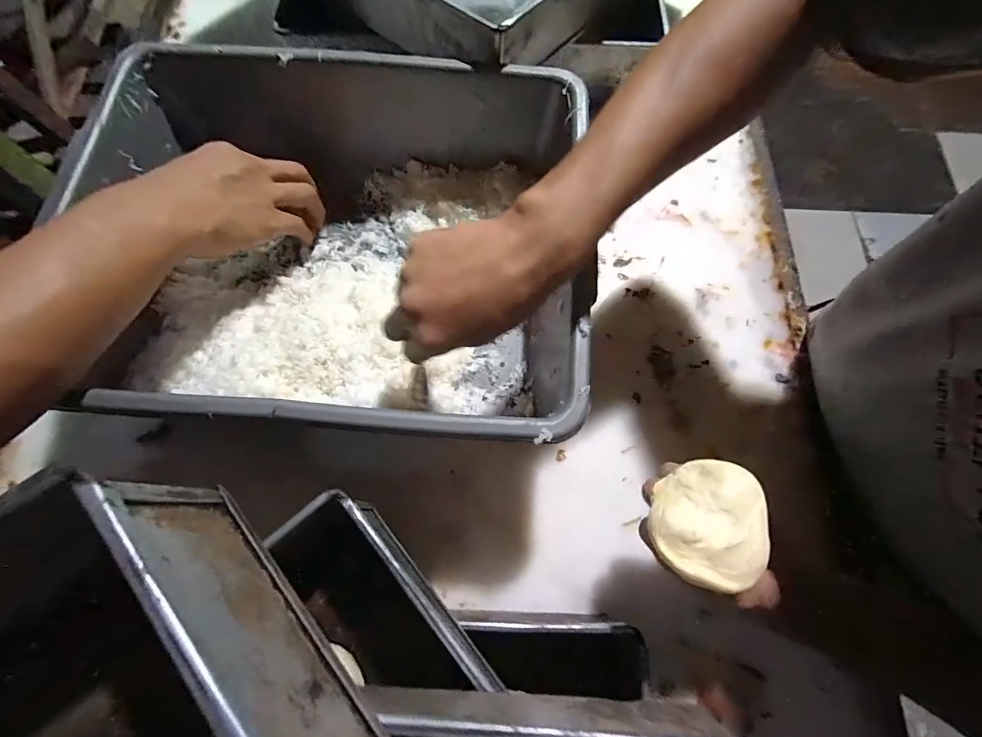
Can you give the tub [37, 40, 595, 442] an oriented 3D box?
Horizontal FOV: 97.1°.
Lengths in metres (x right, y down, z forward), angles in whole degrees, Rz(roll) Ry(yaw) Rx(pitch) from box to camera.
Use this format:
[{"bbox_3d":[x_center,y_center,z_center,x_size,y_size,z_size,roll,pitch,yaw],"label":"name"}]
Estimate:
[{"bbox_3d":[-0.115,-0.092,0.368,0.363,0.133,0.308,2,71,1],"label":"tub"}]

